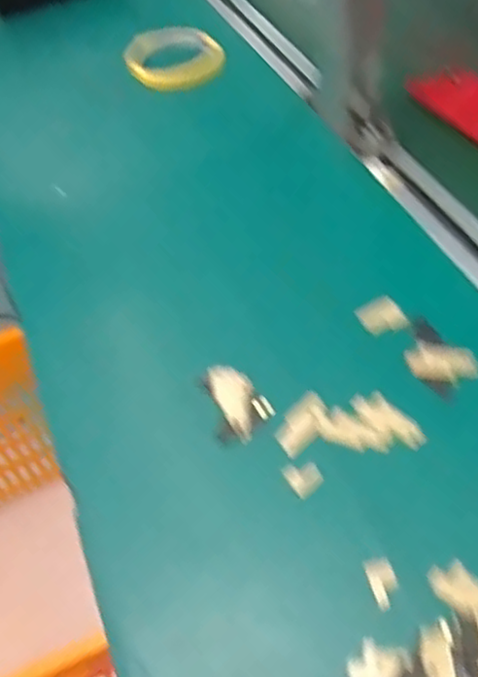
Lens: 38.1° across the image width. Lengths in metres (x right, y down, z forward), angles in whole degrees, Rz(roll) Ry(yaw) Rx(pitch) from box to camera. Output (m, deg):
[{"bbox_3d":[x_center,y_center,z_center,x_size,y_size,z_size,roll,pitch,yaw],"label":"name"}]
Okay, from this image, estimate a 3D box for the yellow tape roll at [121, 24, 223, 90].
[{"bbox_3d":[-0.074,-0.297,0.722,0.091,0.029,0.102,-23,51,-14],"label":"yellow tape roll"}]

